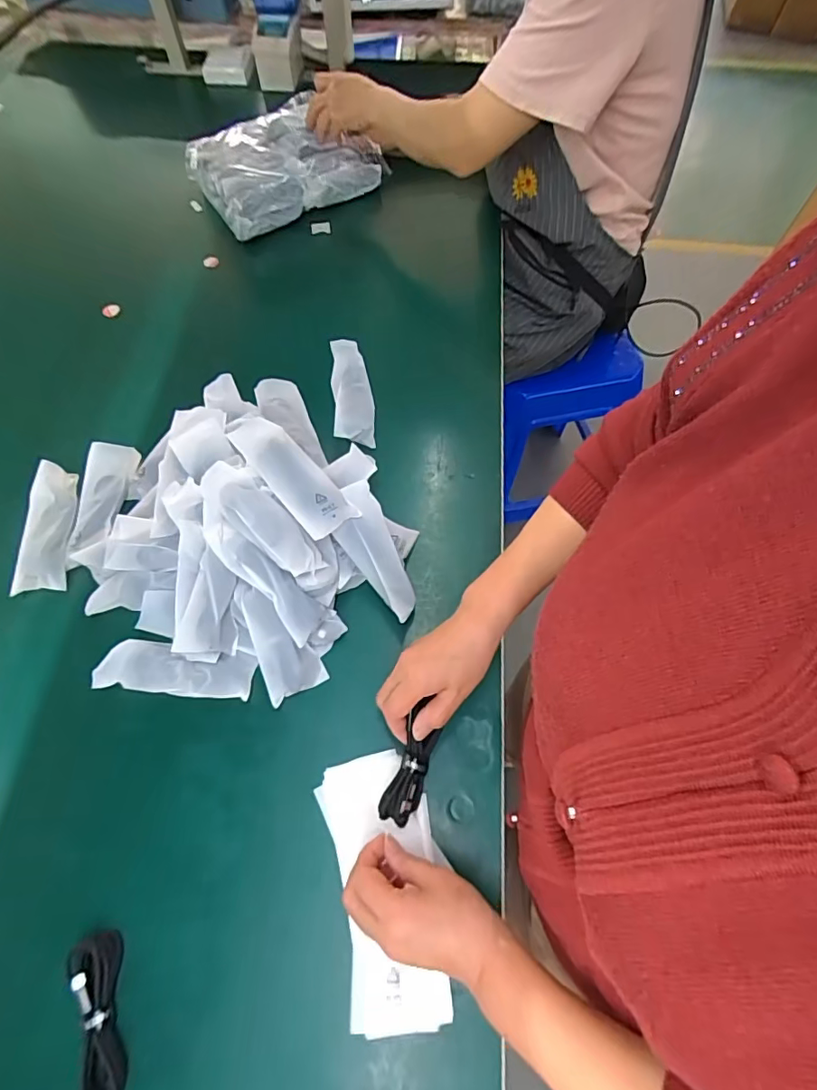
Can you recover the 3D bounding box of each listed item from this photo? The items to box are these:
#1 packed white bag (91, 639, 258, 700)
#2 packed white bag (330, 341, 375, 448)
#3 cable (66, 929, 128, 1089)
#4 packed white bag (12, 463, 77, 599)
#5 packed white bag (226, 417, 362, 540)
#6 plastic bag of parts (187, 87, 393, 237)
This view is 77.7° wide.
[{"bbox_3d":[-0.232,0.124,0.513,0.147,0.015,0.051,6,64,-3],"label":"packed white bag"},{"bbox_3d":[-0.074,-0.201,0.663,0.053,0.036,0.147,-5,65,-3],"label":"packed white bag"},{"bbox_3d":[-0.244,0.372,0.397,0.030,0.016,0.113,-17,66,-9],"label":"cable"},{"bbox_3d":[-0.411,-0.021,0.581,0.049,0.035,0.147,-1,77,2],"label":"packed white bag"},{"bbox_3d":[-0.126,-0.079,0.534,0.057,0.030,0.166,-38,71,-17],"label":"packed white bag"},{"bbox_3d":[-0.194,-0.641,0.845,0.305,0.075,0.185,-29,68,-14],"label":"plastic bag of parts"}]

